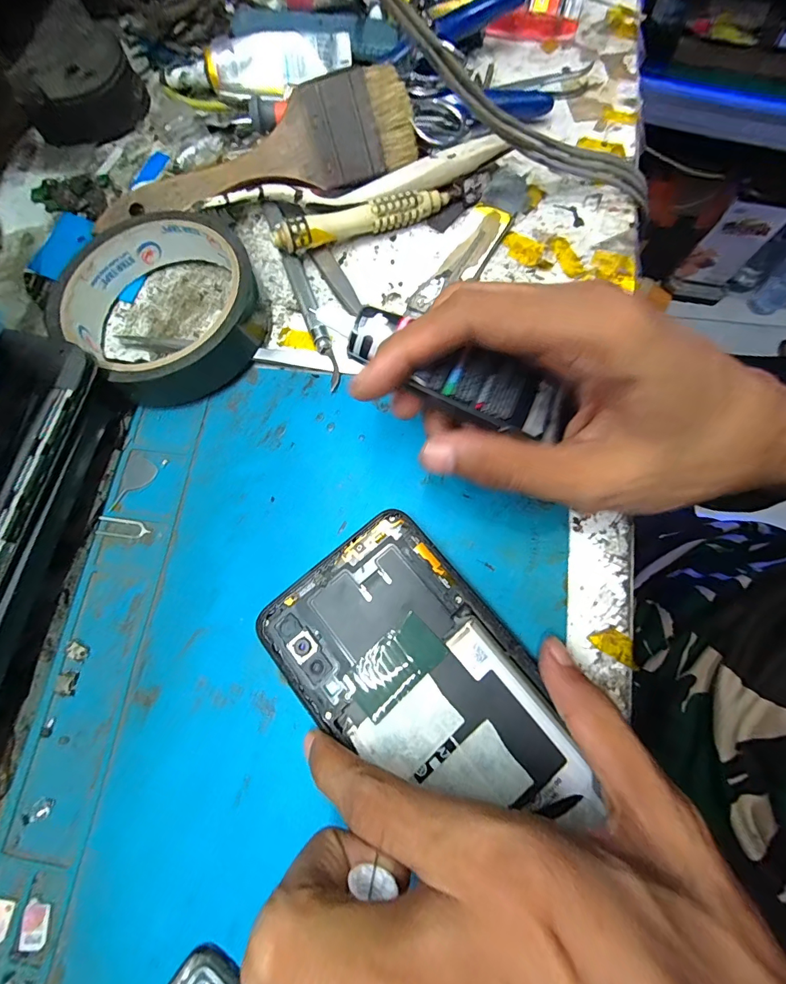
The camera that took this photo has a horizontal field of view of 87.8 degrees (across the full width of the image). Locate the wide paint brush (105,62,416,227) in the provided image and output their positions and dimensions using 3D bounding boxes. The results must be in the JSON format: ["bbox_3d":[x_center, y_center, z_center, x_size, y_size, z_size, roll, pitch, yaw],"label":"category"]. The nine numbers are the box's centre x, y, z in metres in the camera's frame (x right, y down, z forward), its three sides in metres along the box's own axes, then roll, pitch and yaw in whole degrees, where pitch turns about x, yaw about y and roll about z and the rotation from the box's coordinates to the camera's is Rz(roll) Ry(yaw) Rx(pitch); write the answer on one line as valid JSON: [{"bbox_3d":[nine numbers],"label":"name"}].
[{"bbox_3d":[-0.070,-0.172,0.207,0.160,0.008,0.047,-11,105,2],"label":"wide paint brush"}]

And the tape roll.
[{"bbox_3d":[-0.110,-0.085,0.191,0.097,0.025,0.090,0,75,1],"label":"tape roll"}]

